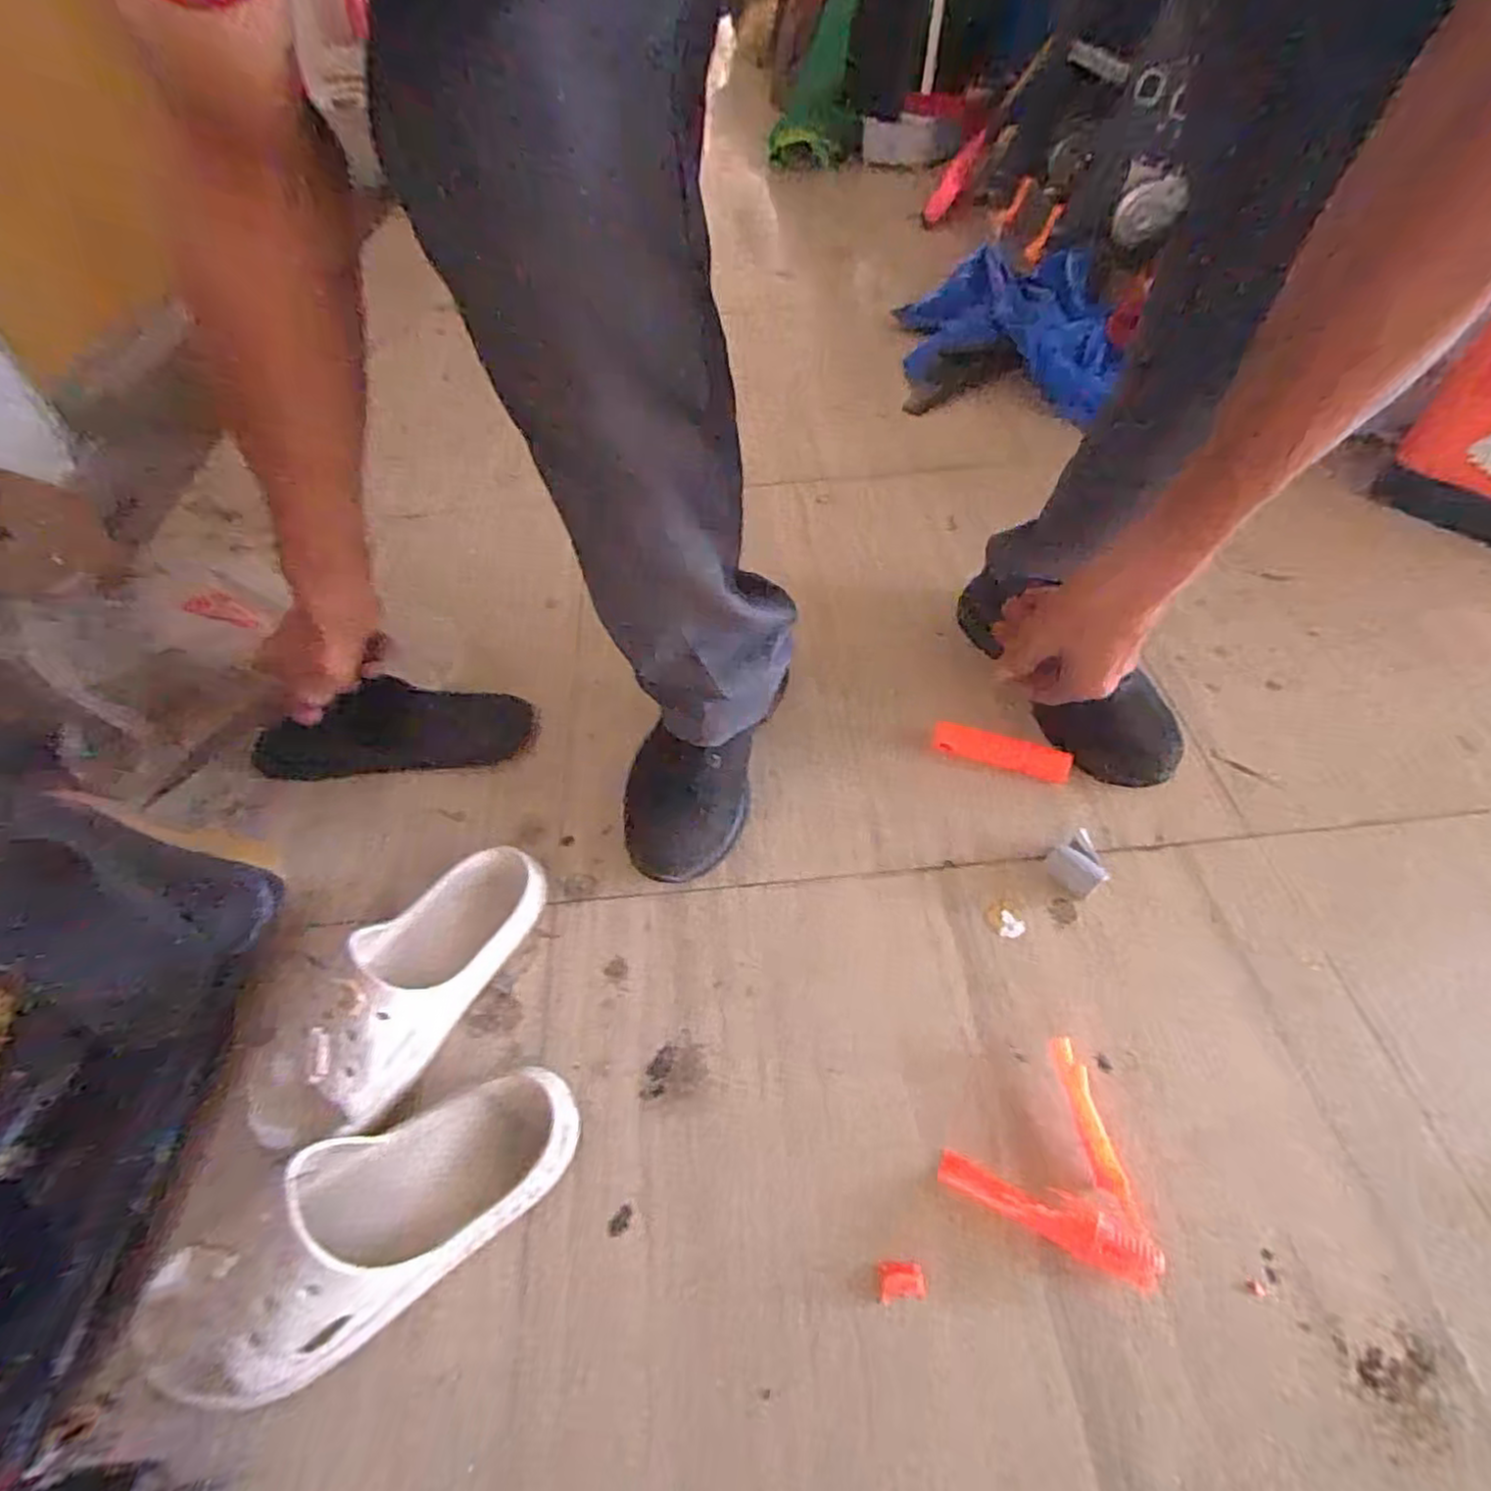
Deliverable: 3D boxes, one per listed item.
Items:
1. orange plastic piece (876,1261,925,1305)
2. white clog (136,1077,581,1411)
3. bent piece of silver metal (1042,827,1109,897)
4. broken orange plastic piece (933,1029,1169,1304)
[{"bbox_3d":[0.093,0.322,0.416,0.027,0.010,0.020,1,52,2],"label":"orange plastic piece"},{"bbox_3d":[-0.224,0.285,0.410,0.246,0.074,0.093,-28,56,-19],"label":"white clog"},{"bbox_3d":[0.269,0.098,0.563,0.040,0.025,0.041,-23,55,-16],"label":"bent piece of silver metal"},{"bbox_3d":[0.207,0.256,0.450,0.121,0.023,0.117,24,56,19],"label":"broken orange plastic piece"}]

